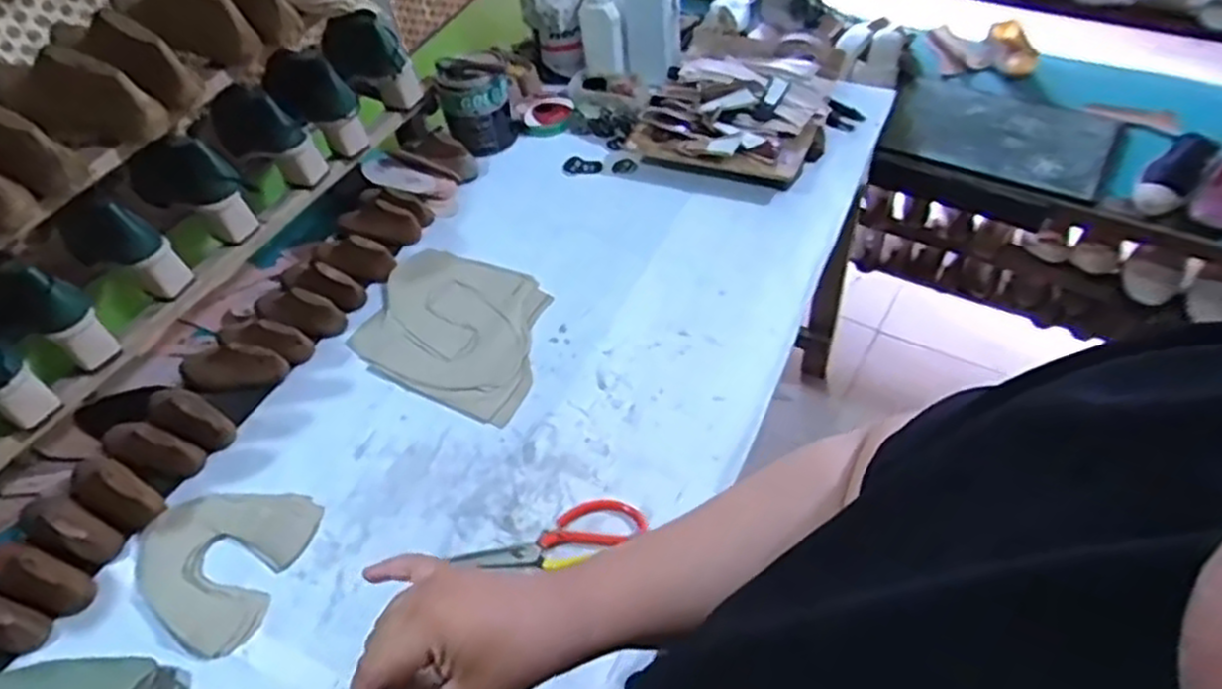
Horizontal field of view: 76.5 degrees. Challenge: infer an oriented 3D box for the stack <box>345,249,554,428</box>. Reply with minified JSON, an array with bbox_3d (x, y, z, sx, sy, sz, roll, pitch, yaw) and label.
[{"bbox_3d":[-0.199,-0.026,1.007,0.257,0.013,0.220,18,54,19],"label":"stack"}]

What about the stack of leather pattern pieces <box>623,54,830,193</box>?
[{"bbox_3d":[0.193,-0.364,1.199,0.260,0.086,0.281,15,53,17],"label":"stack of leather pattern pieces"}]

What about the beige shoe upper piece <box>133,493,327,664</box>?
[{"bbox_3d":[-0.423,0.225,0.821,0.177,0.007,0.172,12,52,14],"label":"beige shoe upper piece"}]

